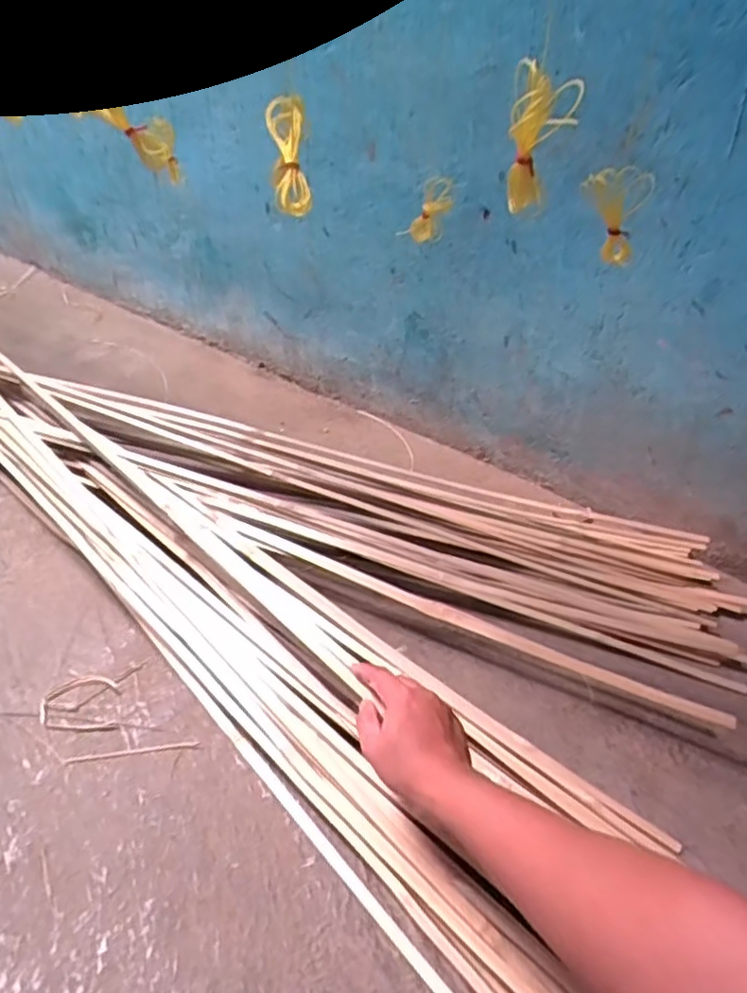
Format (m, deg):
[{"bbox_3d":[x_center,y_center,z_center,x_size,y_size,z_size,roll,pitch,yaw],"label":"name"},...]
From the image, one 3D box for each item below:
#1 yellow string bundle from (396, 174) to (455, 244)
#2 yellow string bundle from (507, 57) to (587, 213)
[{"bbox_3d":[0.058,-0.283,0.670,0.041,0.104,0.017,-4,80,-11],"label":"yellow string bundle"},{"bbox_3d":[0.094,-0.201,0.389,0.035,0.104,0.021,12,70,7],"label":"yellow string bundle"}]

